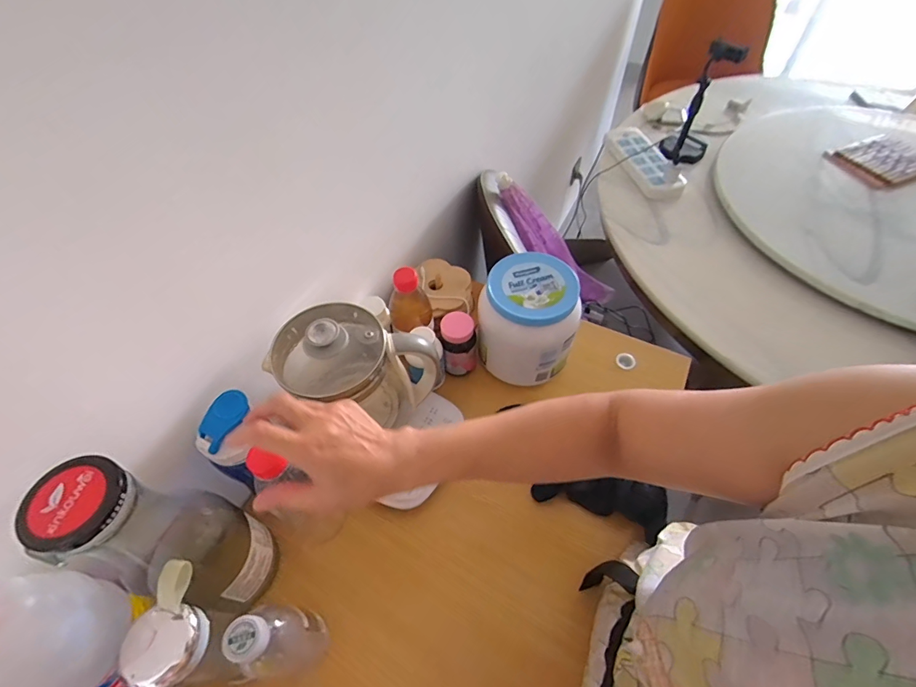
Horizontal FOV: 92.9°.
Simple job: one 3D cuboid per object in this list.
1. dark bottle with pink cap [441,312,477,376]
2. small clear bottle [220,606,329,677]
[{"bbox_3d":[0.002,0.003,0.656,0.052,0.105,0.050,-2,54,1],"label":"dark bottle with pink cap"},{"bbox_3d":[-0.165,0.286,0.420,0.042,0.160,0.053,-10,55,-5],"label":"small clear bottle"}]

